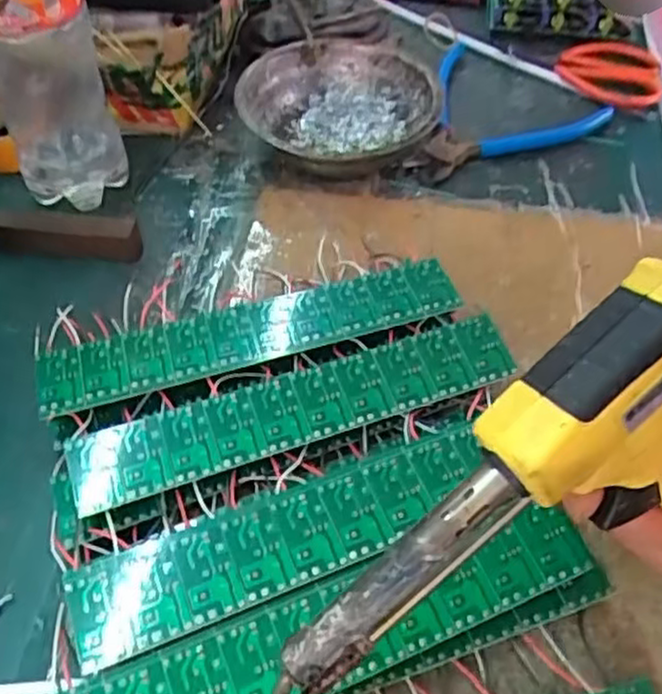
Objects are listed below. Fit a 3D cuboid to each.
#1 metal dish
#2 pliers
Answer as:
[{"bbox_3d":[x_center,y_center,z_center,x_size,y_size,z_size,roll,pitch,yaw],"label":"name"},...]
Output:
[{"bbox_3d":[0.006,-0.152,0.475,0.130,0.038,0.122,-32,59,-23],"label":"metal dish"},{"bbox_3d":[0.106,-0.183,0.509,0.133,0.026,0.131,-17,54,-14],"label":"pliers"}]

